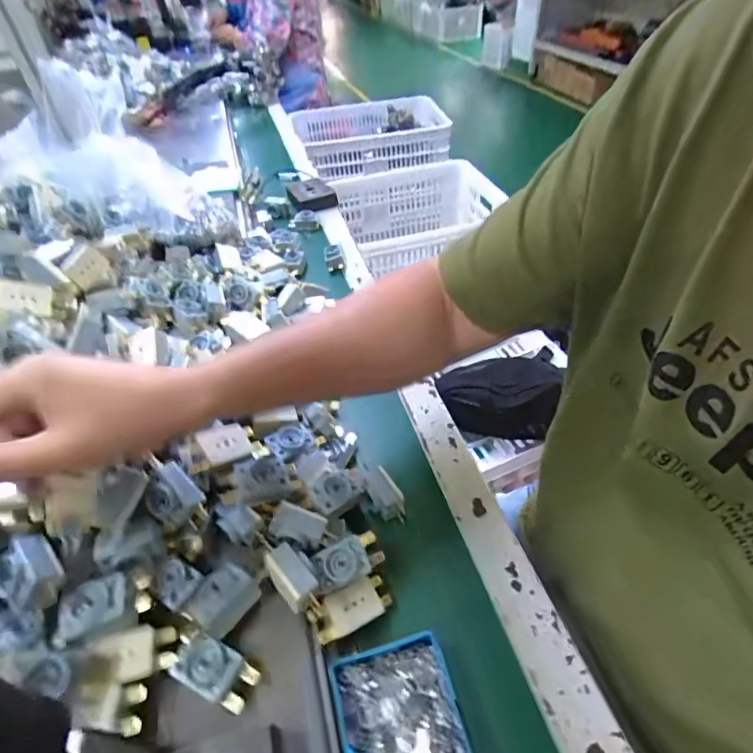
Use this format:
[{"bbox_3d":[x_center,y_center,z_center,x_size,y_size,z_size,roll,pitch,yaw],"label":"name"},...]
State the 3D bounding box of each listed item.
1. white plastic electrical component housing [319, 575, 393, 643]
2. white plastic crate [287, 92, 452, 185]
[{"bbox_3d":[-0.017,0.163,0.322,0.054,0.018,0.029,-25,48,-19],"label":"white plastic electrical component housing"},{"bbox_3d":[-0.021,-0.861,1.613,0.477,0.142,0.396,-14,46,-9],"label":"white plastic crate"}]

